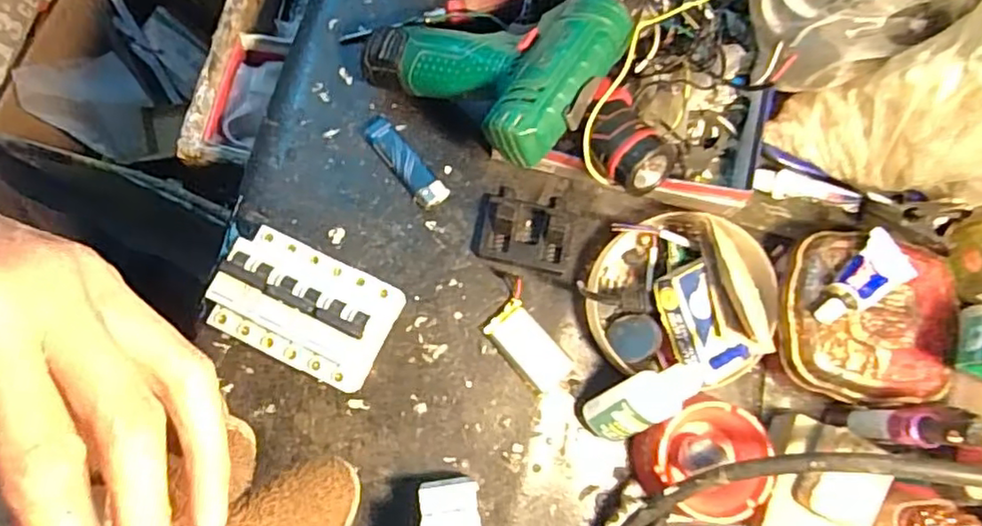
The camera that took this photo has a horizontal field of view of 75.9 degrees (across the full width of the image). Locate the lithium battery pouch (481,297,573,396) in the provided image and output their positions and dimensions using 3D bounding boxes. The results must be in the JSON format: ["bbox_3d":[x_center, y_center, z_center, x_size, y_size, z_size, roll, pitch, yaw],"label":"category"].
[{"bbox_3d":[0.027,0.063,0.464,0.035,0.005,0.068,-40,81,-8],"label":"lithium battery pouch"}]

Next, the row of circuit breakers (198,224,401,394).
[{"bbox_3d":[-0.124,0.033,0.433,0.107,0.071,0.075,25,79,4],"label":"row of circuit breakers"}]

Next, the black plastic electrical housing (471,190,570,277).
[{"bbox_3d":[0.024,-0.026,0.472,0.069,0.022,0.057,11,78,2],"label":"black plastic electrical housing"}]

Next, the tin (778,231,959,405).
[{"bbox_3d":[0.262,0.039,0.435,0.113,0.031,0.112,11,78,2],"label":"tin"}]

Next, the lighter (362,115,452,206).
[{"bbox_3d":[-0.067,-0.078,0.485,0.023,0.012,0.084,-39,81,-8],"label":"lighter"}]

